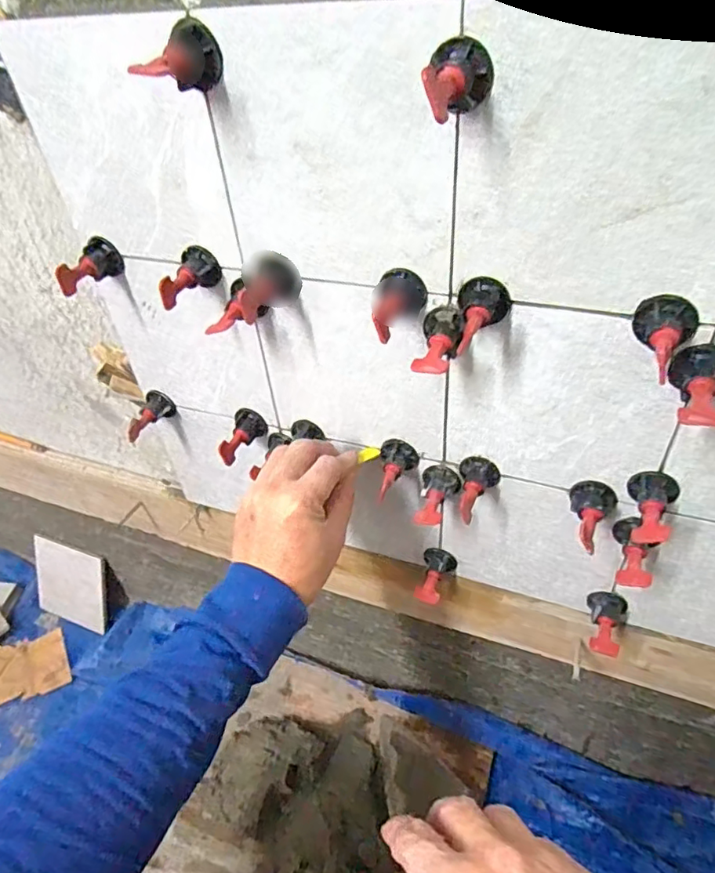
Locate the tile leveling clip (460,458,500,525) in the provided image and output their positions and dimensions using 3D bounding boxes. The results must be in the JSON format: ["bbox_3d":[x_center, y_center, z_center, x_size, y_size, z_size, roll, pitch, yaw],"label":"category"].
[{"bbox_3d":[0.092,0.040,0.429,0.031,0.028,0.043,7,44,13],"label":"tile leveling clip"}]

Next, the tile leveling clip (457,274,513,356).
[{"bbox_3d":[0.074,-0.072,0.331,0.031,0.026,0.042,7,44,13],"label":"tile leveling clip"}]

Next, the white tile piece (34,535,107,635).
[{"bbox_3d":[-0.485,0.250,0.946,0.147,0.138,0.011,10,11,19],"label":"white tile piece"}]

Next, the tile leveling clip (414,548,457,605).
[{"bbox_3d":[0.073,0.133,0.522,0.029,0.026,0.047,11,45,17],"label":"tile leveling clip"}]

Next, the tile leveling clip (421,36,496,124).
[{"bbox_3d":[0.045,-0.165,0.263,0.025,0.031,0.040,18,47,24],"label":"tile leveling clip"}]

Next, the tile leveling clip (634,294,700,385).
[{"bbox_3d":[0.163,-0.054,0.301,0.031,0.028,0.041,18,47,24],"label":"tile leveling clip"}]

